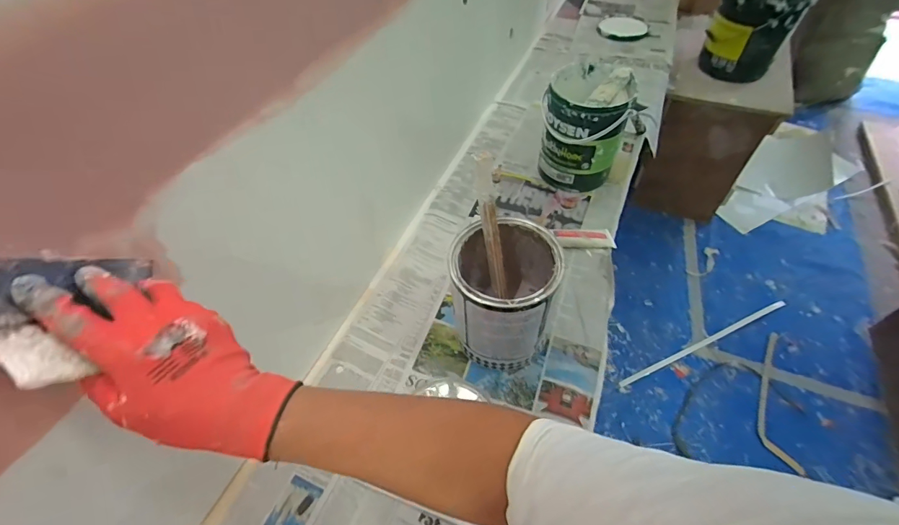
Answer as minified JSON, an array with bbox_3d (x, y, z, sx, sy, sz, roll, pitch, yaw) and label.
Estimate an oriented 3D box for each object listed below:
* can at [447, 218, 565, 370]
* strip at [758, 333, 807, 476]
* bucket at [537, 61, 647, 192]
[{"bbox_3d":[0.087,0.050,0.668,0.158,0.205,0.179,10,53,11],"label":"can"},{"bbox_3d":[1.162,0.469,1.489,0.125,0.029,0.526,11,53,12],"label":"strip"},{"bbox_3d":[0.285,-0.292,0.906,0.160,0.226,0.167,-2,52,2],"label":"bucket"}]

